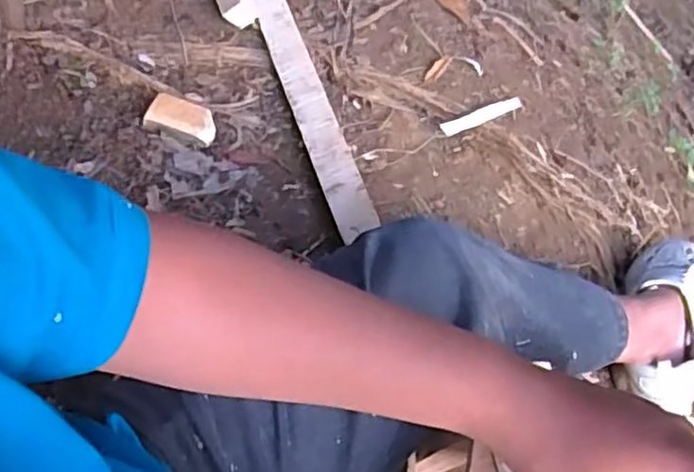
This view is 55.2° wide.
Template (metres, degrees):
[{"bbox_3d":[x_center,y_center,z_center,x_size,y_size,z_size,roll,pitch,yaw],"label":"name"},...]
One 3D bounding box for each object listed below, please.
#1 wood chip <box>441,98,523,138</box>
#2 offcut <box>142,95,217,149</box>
[{"bbox_3d":[0.199,-0.175,0.961,0.168,0.007,0.021,-25,63,-33],"label":"wood chip"},{"bbox_3d":[-0.205,-0.144,0.828,0.085,0.028,0.050,20,83,-3],"label":"offcut"}]

